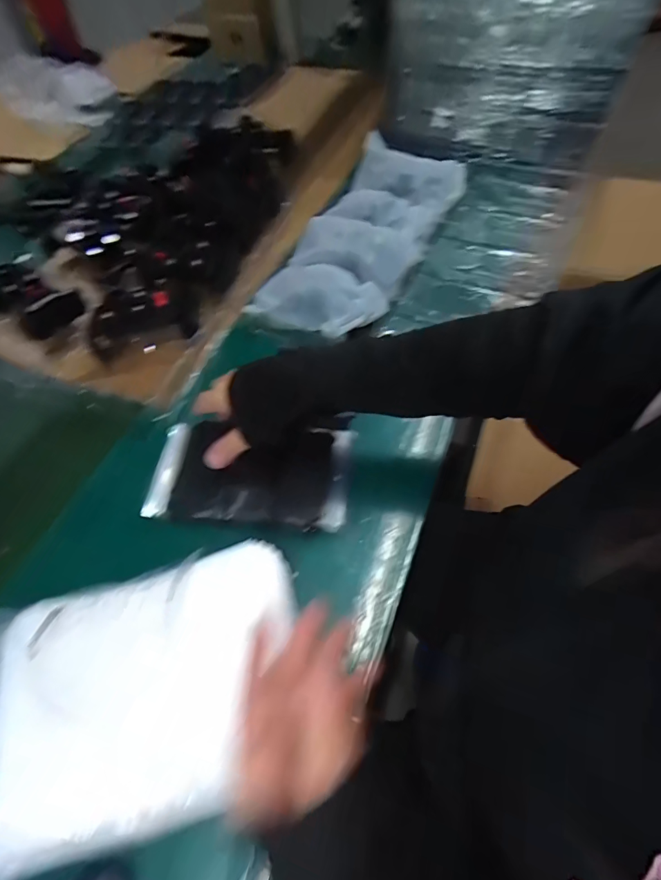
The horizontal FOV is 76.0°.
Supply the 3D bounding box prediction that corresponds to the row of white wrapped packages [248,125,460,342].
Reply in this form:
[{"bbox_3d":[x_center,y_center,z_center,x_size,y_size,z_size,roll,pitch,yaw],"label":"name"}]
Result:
[{"bbox_3d":[0.050,-0.298,0.606,0.172,0.069,0.393,19,61,17],"label":"row of white wrapped packages"}]

